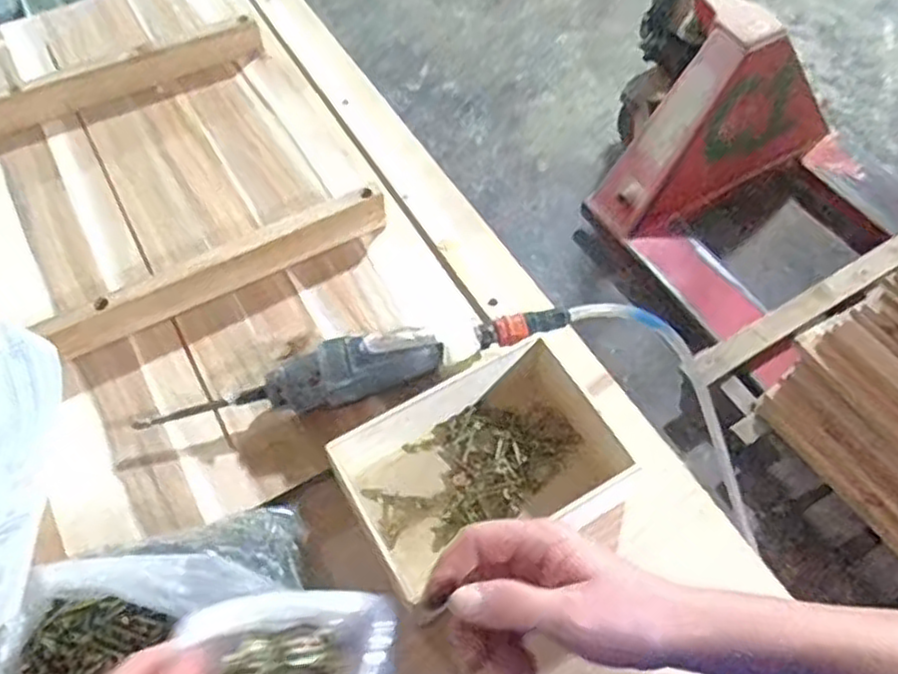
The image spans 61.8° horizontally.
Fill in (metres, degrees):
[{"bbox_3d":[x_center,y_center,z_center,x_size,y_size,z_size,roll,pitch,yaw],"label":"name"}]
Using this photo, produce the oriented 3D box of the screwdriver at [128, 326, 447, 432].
[{"bbox_3d":[-0.124,0.040,0.589,0.240,0.054,0.049,-17,59,-11],"label":"screwdriver"}]

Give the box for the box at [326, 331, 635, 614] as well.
[{"bbox_3d":[0.021,0.101,0.578,0.189,0.069,0.133,-25,61,-15],"label":"box"}]

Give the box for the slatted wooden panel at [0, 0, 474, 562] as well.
[{"bbox_3d":[-0.465,-0.059,0.672,0.844,0.048,0.706,-25,61,-16],"label":"slatted wooden panel"}]

